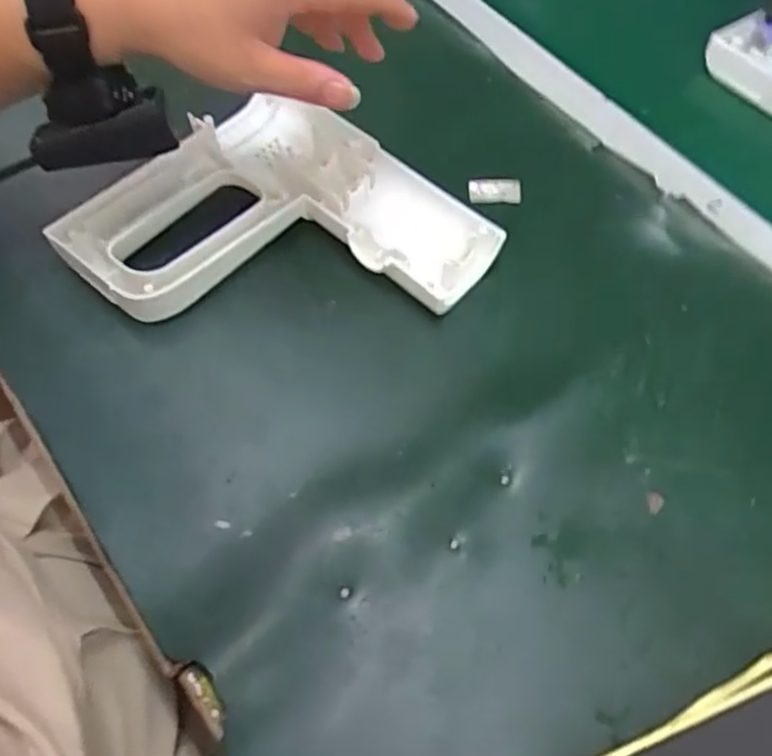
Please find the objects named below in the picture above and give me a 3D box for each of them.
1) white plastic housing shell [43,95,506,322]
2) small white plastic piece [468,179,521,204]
[{"bbox_3d":[-0.061,-0.078,0.432,0.197,0.033,0.174,36,66,17],"label":"white plastic housing shell"},{"bbox_3d":[0.072,-0.123,0.475,0.034,0.007,0.012,-2,62,-3],"label":"small white plastic piece"}]

